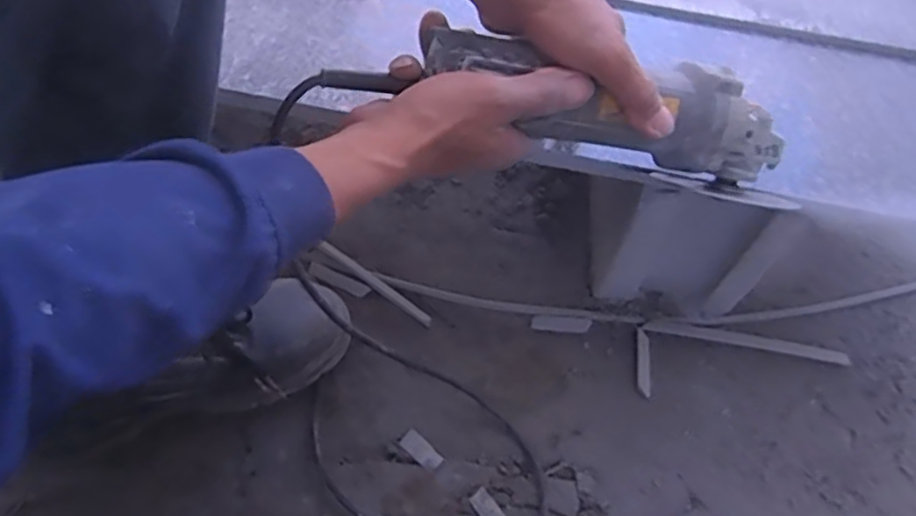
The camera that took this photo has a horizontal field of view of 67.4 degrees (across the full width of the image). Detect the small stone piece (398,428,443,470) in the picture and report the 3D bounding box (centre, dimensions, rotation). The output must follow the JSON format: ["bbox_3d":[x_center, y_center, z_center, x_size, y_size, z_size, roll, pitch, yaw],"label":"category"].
[{"bbox_3d":[-0.033,0.169,0.606,0.040,0.004,0.018,39,61,22],"label":"small stone piece"}]

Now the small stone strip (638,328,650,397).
[{"bbox_3d":[0.181,0.101,0.666,0.010,0.006,0.067,7,54,2],"label":"small stone strip"}]

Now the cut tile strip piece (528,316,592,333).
[{"bbox_3d":[0.102,0.066,0.685,0.058,0.006,0.015,7,54,2],"label":"cut tile strip piece"}]

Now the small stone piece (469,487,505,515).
[{"bbox_3d":[0.028,0.216,0.578,0.017,0.006,0.044,-32,62,-23],"label":"small stone piece"}]

